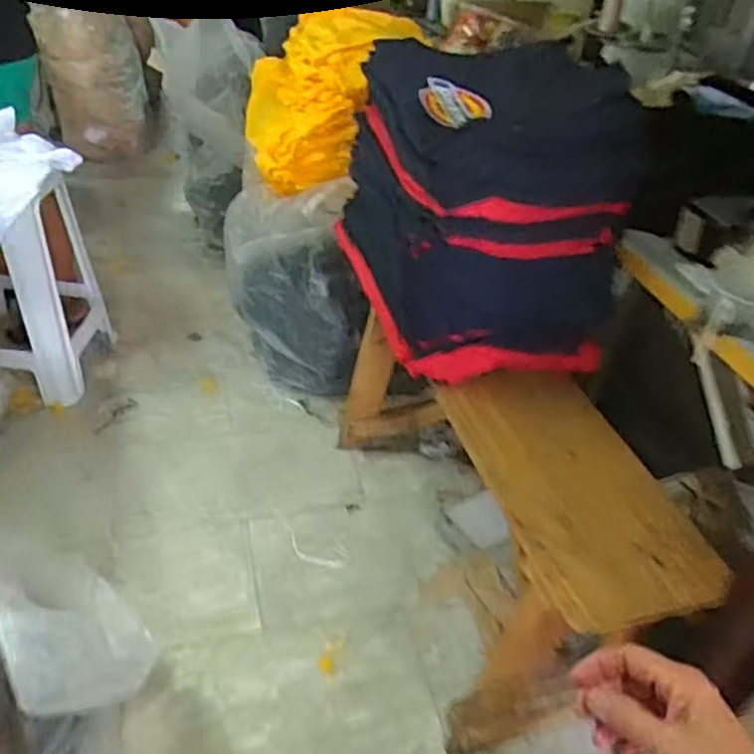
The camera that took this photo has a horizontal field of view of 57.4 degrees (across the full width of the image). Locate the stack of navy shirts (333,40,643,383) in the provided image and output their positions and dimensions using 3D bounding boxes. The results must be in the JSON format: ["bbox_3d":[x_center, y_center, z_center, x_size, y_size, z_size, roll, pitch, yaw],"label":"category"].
[{"bbox_3d":[0.183,-0.336,1.346,0.385,0.399,0.563,-3,38,-13],"label":"stack of navy shirts"}]

